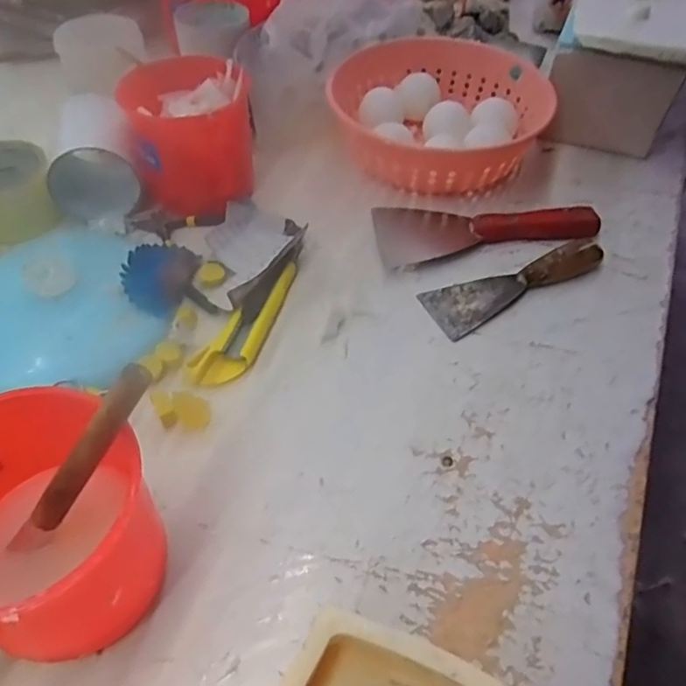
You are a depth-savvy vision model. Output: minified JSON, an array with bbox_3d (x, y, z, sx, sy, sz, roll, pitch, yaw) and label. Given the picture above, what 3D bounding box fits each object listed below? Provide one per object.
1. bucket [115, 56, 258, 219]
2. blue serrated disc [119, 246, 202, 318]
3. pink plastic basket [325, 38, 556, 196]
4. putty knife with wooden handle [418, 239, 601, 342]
[{"bbox_3d":[-0.140,-0.196,0.547,0.105,0.110,0.102,1,50,-1],"label":"bucket"},{"bbox_3d":[-0.158,-0.056,0.494,0.056,0.008,0.074,24,55,-19],"label":"blue serrated disc"},{"bbox_3d":[0.108,-0.243,0.626,0.219,0.069,0.215,0,50,-2],"label":"pink plastic basket"},{"bbox_3d":[0.151,-0.060,0.515,0.171,0.019,0.054,-25,55,-21],"label":"putty knife with wooden handle"}]

